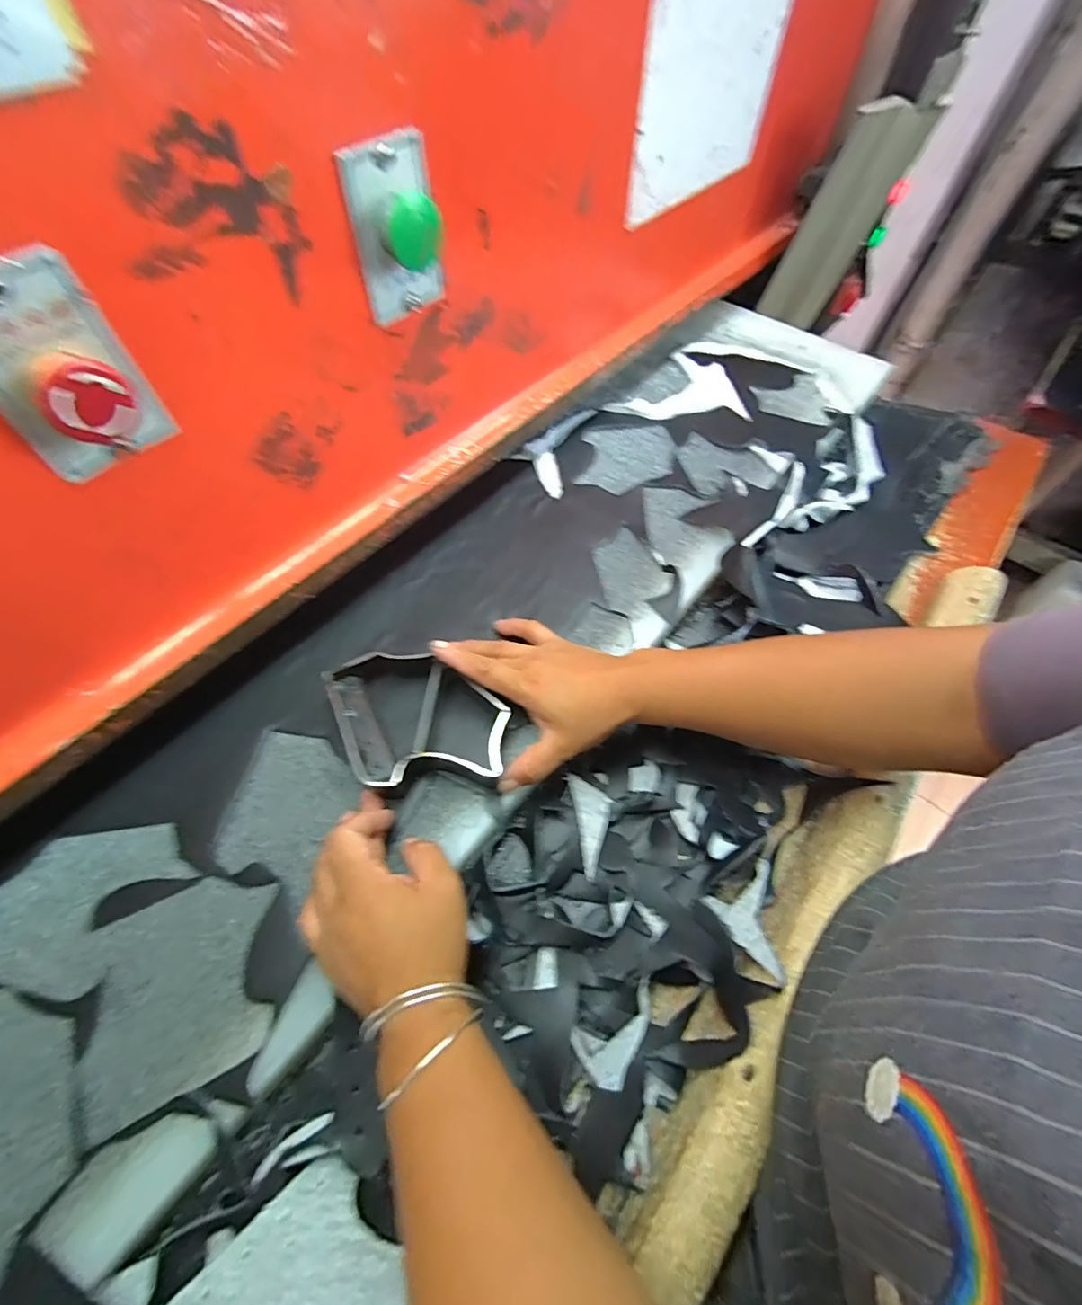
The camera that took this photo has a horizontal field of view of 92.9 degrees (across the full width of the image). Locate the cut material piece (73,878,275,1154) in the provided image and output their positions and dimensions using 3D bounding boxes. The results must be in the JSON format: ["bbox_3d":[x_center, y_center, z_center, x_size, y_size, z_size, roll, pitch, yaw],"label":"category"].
[{"bbox_3d":[-0.226,0.210,0.322,0.105,0.004,0.114,-15,61,-10],"label":"cut material piece"}]

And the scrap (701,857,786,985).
[{"bbox_3d":[0.151,0.176,0.346,0.054,0.030,0.057,-30,64,-18],"label":"scrap"}]

